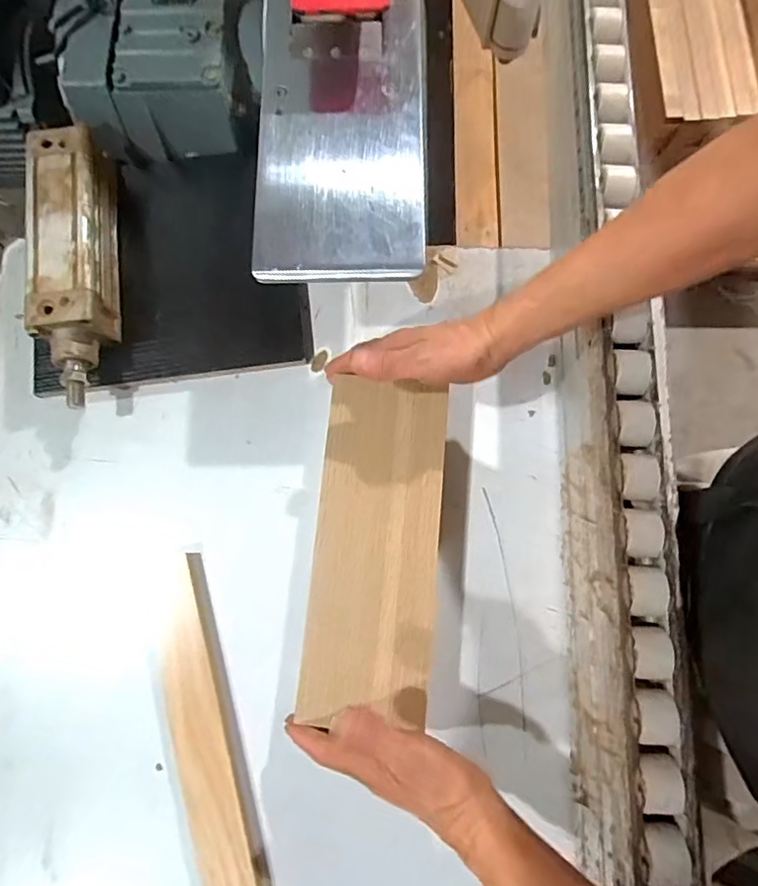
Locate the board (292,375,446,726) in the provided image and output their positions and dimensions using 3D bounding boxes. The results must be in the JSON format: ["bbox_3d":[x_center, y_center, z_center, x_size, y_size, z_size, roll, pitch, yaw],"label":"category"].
[{"bbox_3d":[-0.002,0.084,0.481,0.106,0.008,0.278,5,78,2],"label":"board"}]

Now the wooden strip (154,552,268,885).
[{"bbox_3d":[-0.156,0.249,0.484,0.058,0.028,0.283,-17,77,-3],"label":"wooden strip"}]

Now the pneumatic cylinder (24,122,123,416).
[{"bbox_3d":[-0.294,-0.171,0.551,0.069,0.081,0.278,-8,77,-1],"label":"pneumatic cylinder"}]

